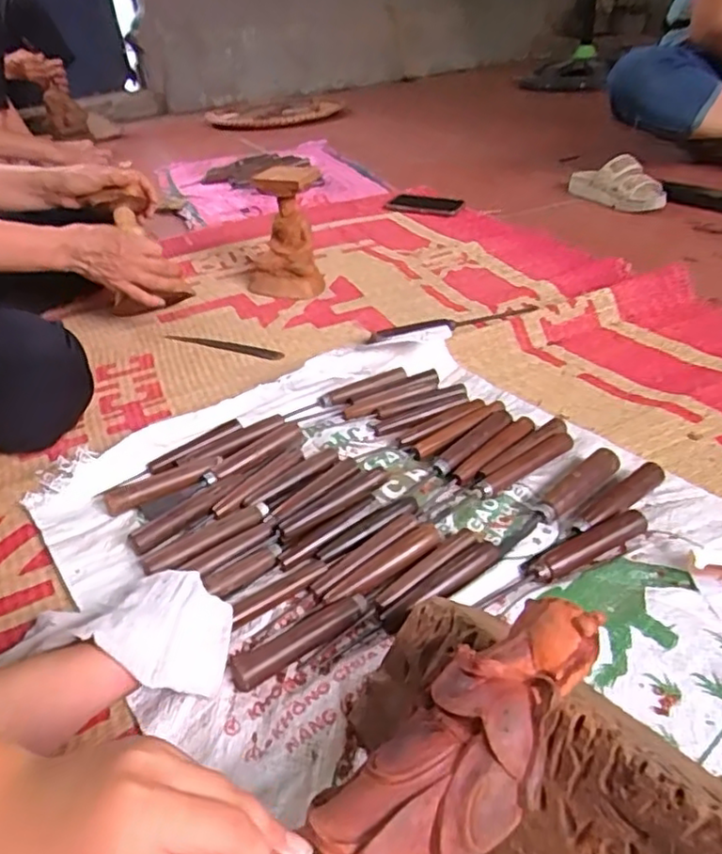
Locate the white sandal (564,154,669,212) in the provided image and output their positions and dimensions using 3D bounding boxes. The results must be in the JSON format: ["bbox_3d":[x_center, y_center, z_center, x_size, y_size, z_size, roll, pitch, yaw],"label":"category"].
[{"bbox_3d":[0.504,-0.484,1.272,0.090,0.080,0.222,-23,38,-22],"label":"white sandal"}]

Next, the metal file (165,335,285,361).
[{"bbox_3d":[-0.192,-0.114,0.888,0.198,0.004,0.022,13,39,25],"label":"metal file"}]

